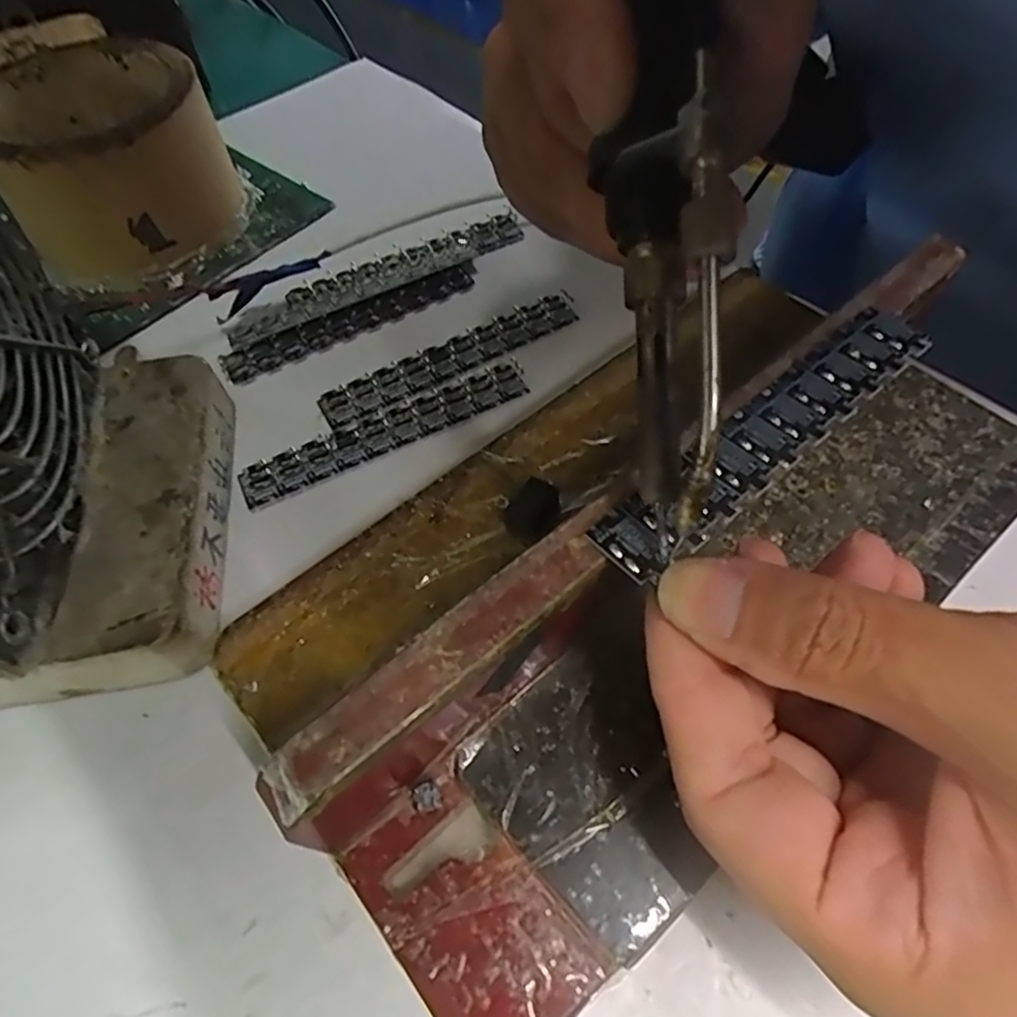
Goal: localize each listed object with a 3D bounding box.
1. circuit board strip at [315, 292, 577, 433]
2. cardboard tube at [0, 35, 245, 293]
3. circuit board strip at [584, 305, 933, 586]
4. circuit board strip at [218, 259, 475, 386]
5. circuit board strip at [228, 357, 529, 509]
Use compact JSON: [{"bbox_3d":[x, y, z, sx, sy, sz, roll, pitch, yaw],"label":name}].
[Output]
[{"bbox_3d":[-0.023,-0.060,0.251,0.106,0.004,0.021,-28,60,-15],"label":"circuit board strip"},{"bbox_3d":[-0.173,-0.153,0.286,0.088,0.063,0.097,-15,57,-7],"label":"cardboard tube"},{"bbox_3d":[0.063,-0.020,0.153,0.106,0.004,0.020,-36,62,-19],"label":"circuit board strip"},{"bbox_3d":[-0.063,-0.078,0.264,0.109,0.006,0.014,-25,59,-14],"label":"circuit board strip"},{"bbox_3d":[-0.044,-0.029,0.234,0.107,0.004,0.020,-25,59,-13],"label":"circuit board strip"}]

